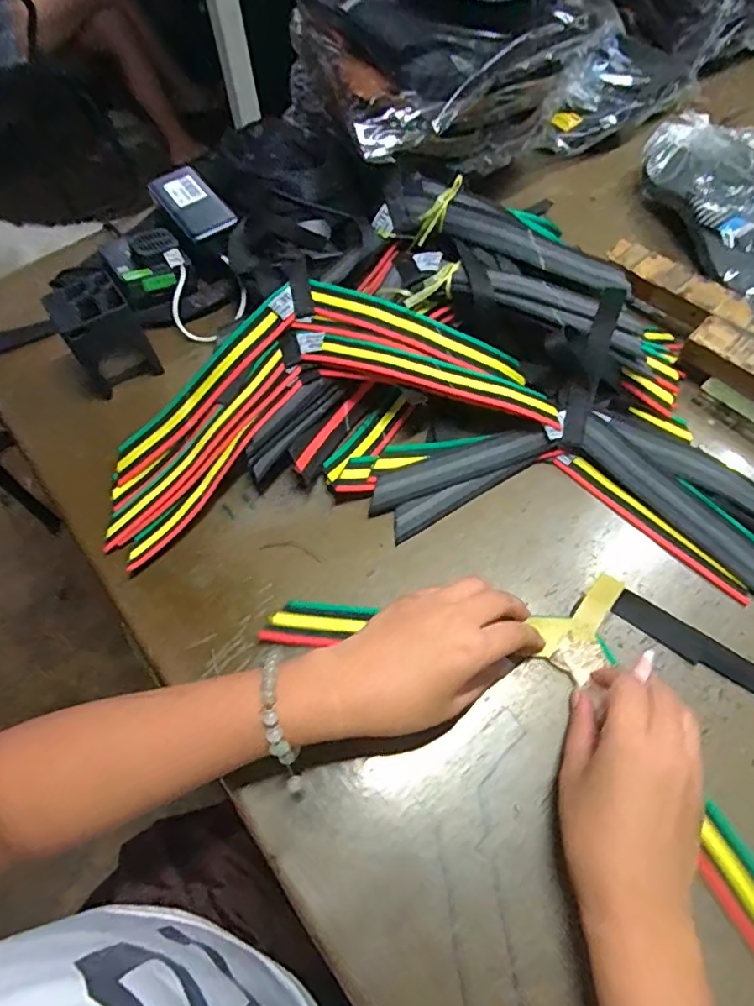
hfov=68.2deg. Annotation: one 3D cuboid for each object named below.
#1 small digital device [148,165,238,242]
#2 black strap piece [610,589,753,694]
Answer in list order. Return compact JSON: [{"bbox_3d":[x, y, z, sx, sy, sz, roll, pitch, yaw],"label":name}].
[{"bbox_3d":[-0.187,-0.304,0.558,0.053,0.010,0.119,-29,62,-13],"label":"small digital device"},{"bbox_3d":[0.250,0.117,0.358,0.198,0.004,0.021,31,77,18],"label":"black strap piece"}]

